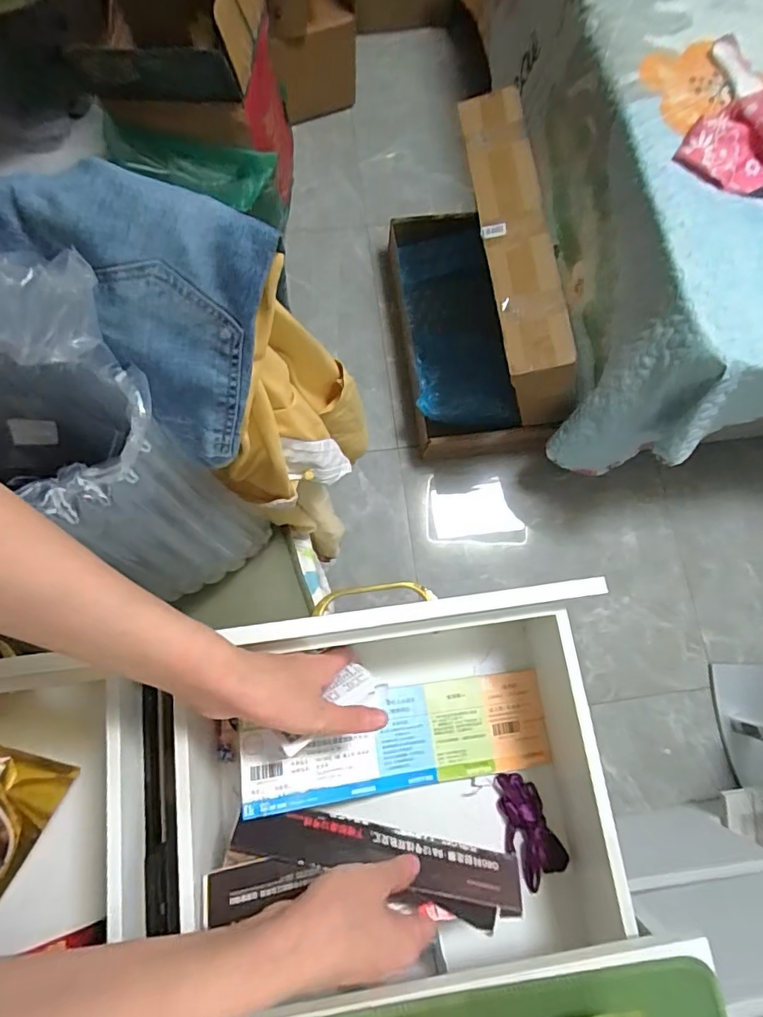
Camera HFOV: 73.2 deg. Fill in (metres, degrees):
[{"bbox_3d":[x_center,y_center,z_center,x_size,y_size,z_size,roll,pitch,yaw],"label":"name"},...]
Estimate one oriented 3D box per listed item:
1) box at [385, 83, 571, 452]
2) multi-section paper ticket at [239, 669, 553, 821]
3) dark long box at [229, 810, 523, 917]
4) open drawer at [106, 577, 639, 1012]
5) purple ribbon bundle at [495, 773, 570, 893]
[{"bbox_3d":[0.172,-0.432,1.032,0.260,0.402,0.578,-9,77,-4],"label":"box"},{"bbox_3d":[0.016,0.189,0.414,0.246,0.030,0.075,-6,76,-17],"label":"multi-section paper ticket"},{"bbox_3d":[-0.001,0.247,0.364,0.200,0.013,0.035,13,39,-2],"label":"dark long box"},{"bbox_3d":[0.020,0.202,0.381,0.289,0.103,0.243,-6,77,-4],"label":"open drawer"},{"bbox_3d":[0.118,0.258,0.416,0.041,0.013,0.082,-24,79,-8],"label":"purple ribbon bundle"}]

